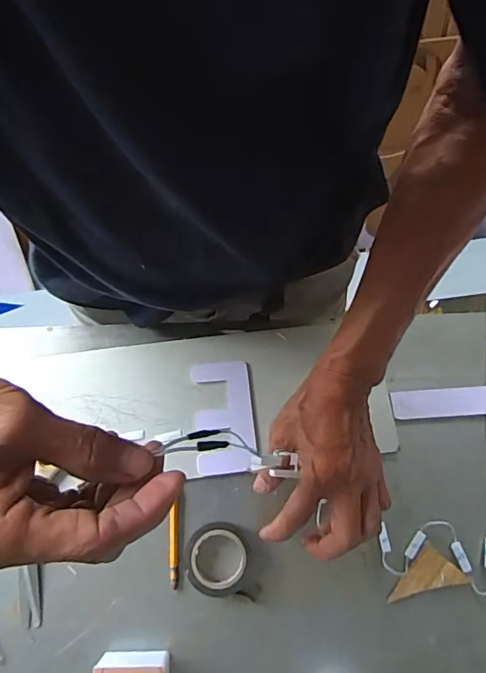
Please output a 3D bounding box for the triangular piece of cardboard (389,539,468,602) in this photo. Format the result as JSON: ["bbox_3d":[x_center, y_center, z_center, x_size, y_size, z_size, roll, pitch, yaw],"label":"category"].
[{"bbox_3d":[0.169,0.227,0.446,0.048,0.004,0.062,39,75,10],"label":"triangular piece of cardboard"}]

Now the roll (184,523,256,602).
[{"bbox_3d":[-0.022,0.201,0.442,0.057,0.023,0.063,1,72,-1],"label":"roll"}]

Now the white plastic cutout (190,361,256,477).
[{"bbox_3d":[-0.019,0.079,0.486,0.057,0.005,0.109,-5,72,-3],"label":"white plastic cutout"}]

